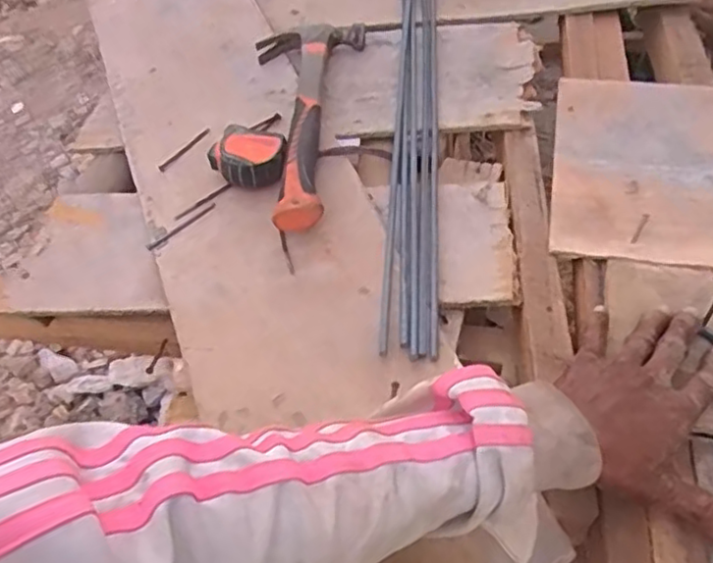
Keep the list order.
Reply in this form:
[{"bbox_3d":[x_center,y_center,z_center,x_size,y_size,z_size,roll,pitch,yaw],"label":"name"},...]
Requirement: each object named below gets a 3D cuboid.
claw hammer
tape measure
[{"bbox_3d":[-0.070,-0.180,0.682,0.117,0.041,0.337,3,52,8],"label":"claw hammer"},{"bbox_3d":[-0.105,-0.122,0.640,0.074,0.034,0.064,-8,51,-1],"label":"tape measure"}]

